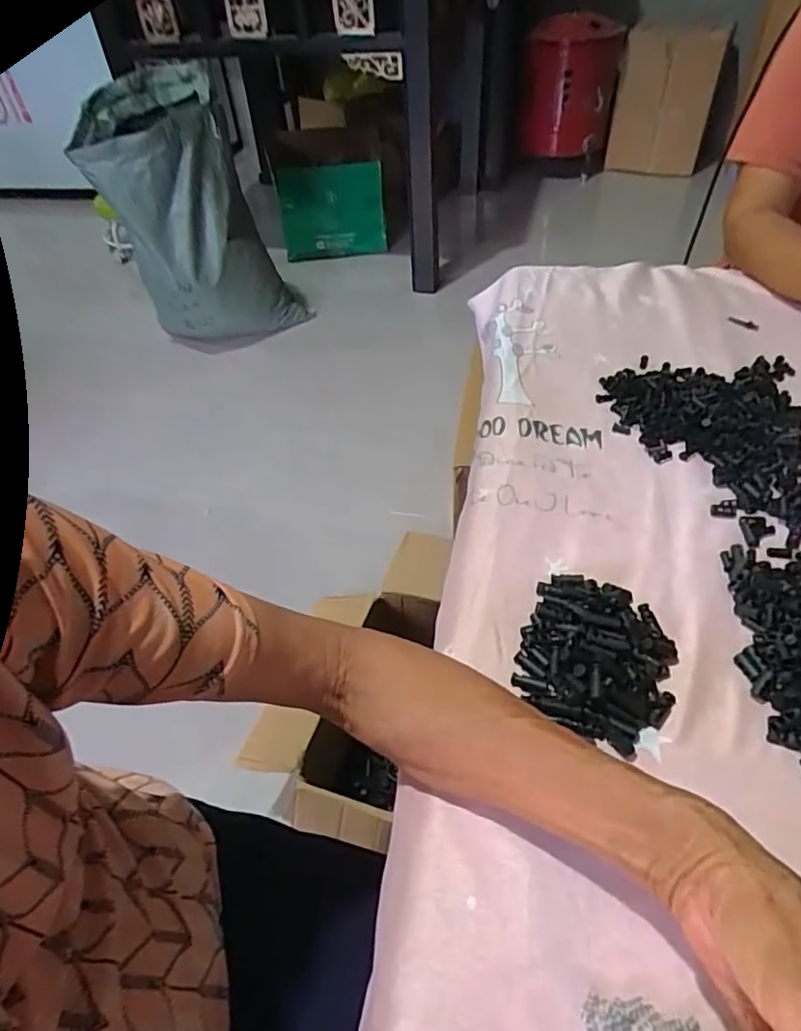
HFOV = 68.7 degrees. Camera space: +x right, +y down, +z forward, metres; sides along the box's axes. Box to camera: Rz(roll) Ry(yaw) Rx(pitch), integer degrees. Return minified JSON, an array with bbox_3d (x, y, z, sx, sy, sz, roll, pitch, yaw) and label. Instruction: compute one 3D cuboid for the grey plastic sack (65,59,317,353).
[{"bbox_3d":[-0.479,-0.702,1.455,0.386,0.599,0.318,-11,46,-5],"label":"grey plastic sack"}]

